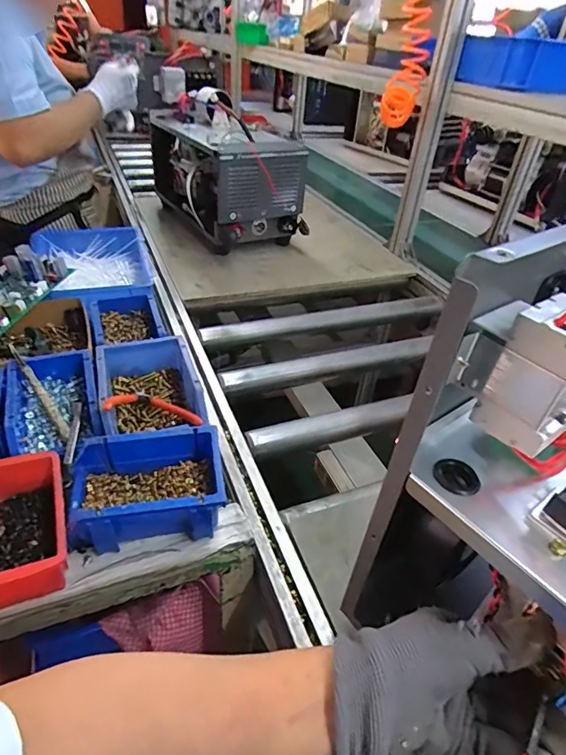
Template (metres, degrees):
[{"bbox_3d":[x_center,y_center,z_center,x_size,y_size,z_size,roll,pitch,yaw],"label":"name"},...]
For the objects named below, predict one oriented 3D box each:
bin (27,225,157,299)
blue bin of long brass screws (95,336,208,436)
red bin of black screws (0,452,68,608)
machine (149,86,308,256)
[{"bbox_3d":[-0.358,-0.211,0.883,0.210,0.065,0.302,-12,41,-21],"label":"bin"},{"bbox_3d":[-0.175,0.029,0.602,0.126,0.071,0.191,-9,40,-17],"label":"blue bin of long brass screws"},{"bbox_3d":[-0.271,0.148,0.447,0.106,0.058,0.144,-11,41,-20],"label":"red bin of black screws"},{"bbox_3d":[-0.162,-0.542,1.195,0.236,0.304,0.451,-19,44,-28],"label":"machine"}]

